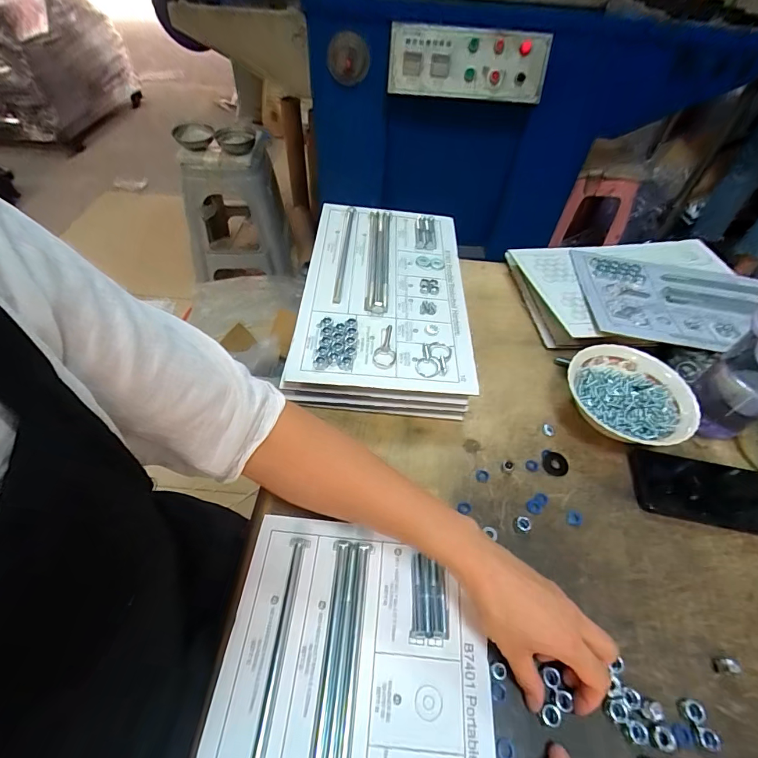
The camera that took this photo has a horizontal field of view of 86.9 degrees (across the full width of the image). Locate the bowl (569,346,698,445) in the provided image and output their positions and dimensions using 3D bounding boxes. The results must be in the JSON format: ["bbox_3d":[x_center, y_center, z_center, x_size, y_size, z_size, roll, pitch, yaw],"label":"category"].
[{"bbox_3d":[0.307,0.026,0.503,0.129,0.063,0.139,2,52,-3],"label":"bowl"}]

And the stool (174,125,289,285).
[{"bbox_3d":[-0.559,-0.693,1.602,0.348,0.529,0.420,-5,53,-9],"label":"stool"}]

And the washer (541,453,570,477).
[{"bbox_3d":[0.210,0.100,0.474,0.031,0.004,0.028,-29,60,-25],"label":"washer"}]

